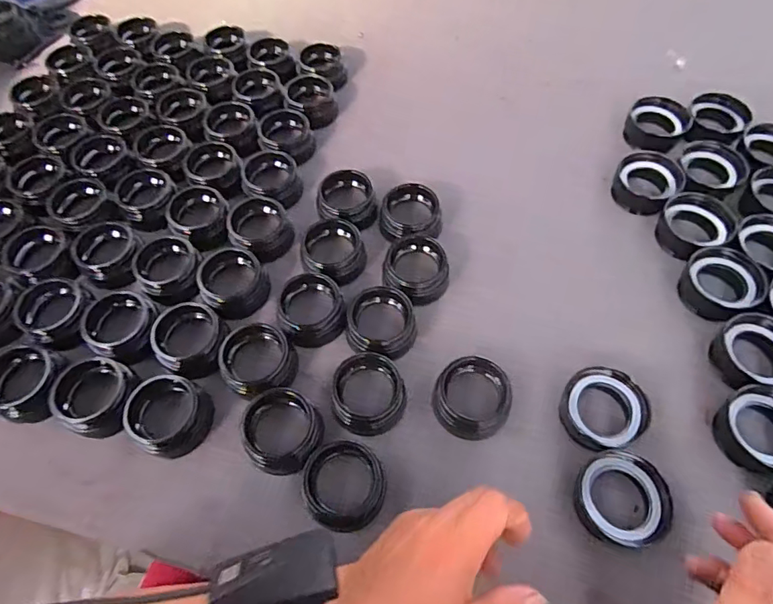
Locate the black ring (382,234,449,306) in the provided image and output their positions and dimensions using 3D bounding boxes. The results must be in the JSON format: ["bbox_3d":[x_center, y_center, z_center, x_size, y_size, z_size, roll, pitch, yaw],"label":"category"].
[{"bbox_3d":[0.030,-0.034,0.488,0.067,0.036,0.063,8,60,6],"label":"black ring"}]

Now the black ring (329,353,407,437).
[{"bbox_3d":[-0.014,0.076,0.421,0.062,0.021,0.063,-1,60,1],"label":"black ring"}]

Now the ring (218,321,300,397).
[{"bbox_3d":[-0.117,0.050,0.443,0.066,0.029,0.060,-1,60,1],"label":"ring"}]

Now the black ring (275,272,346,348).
[{"bbox_3d":[-0.070,0.006,0.462,0.063,0.027,0.060,-1,60,1],"label":"black ring"}]

